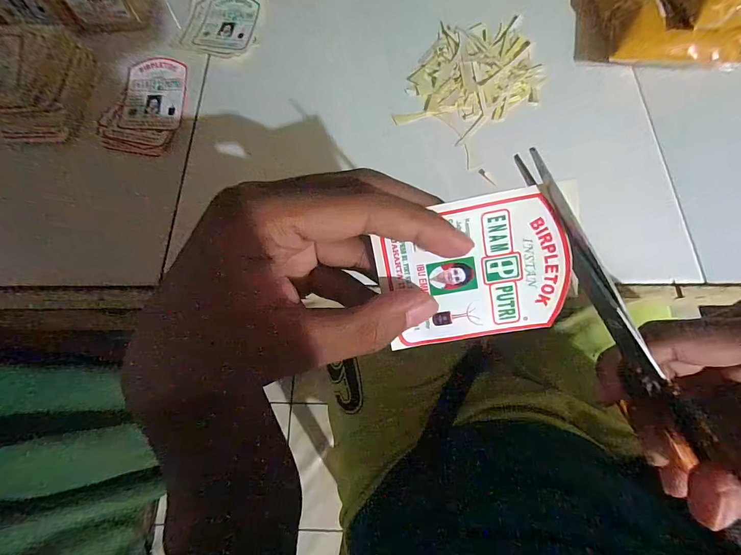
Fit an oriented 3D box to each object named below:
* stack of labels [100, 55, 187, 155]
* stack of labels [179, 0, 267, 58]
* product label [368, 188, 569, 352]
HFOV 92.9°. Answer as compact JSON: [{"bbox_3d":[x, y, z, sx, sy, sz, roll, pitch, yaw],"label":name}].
[{"bbox_3d":[-0.192,-0.148,0.301,0.063,0.010,0.093,9,71,5],"label":"stack of labels"},{"bbox_3d":[-0.144,-0.251,0.347,0.076,0.009,0.086,2,70,3],"label":"stack of labels"},{"bbox_3d":[0.042,-0.002,0.145,0.074,0.004,0.058,-10,104,10],"label":"product label"}]

